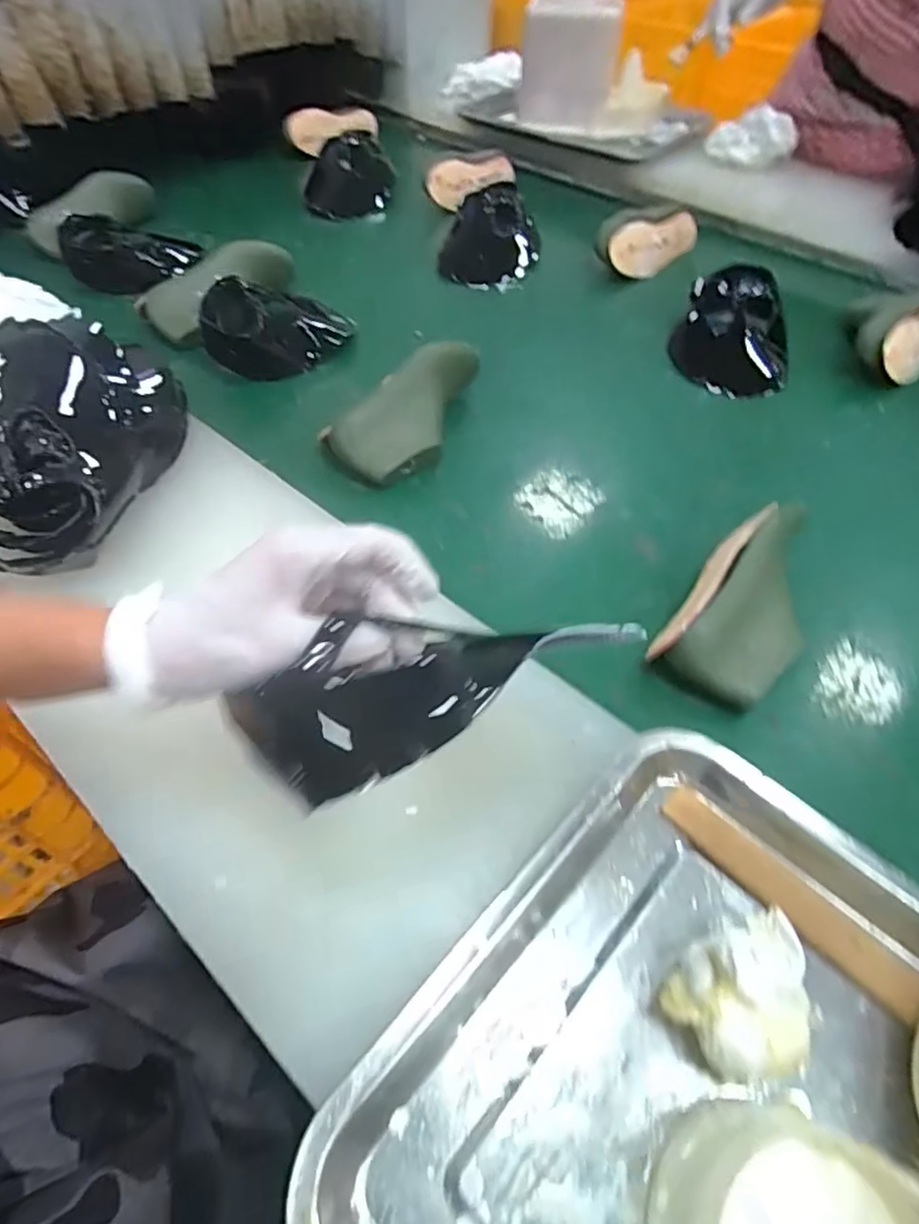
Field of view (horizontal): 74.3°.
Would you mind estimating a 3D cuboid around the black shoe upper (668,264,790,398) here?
[{"bbox_3d":[0.311,-0.315,0.677,0.125,0.067,0.150,21,54,15],"label":"black shoe upper"}]

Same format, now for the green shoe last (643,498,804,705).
[{"bbox_3d":[0.217,-0.007,0.459,0.090,0.069,0.170,33,58,22],"label":"green shoe last"}]

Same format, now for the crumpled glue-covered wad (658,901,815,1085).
[{"bbox_3d":[0.119,0.169,0.260,0.058,0.048,0.051,-16,54,-14],"label":"crumpled glue-covered wad"}]

